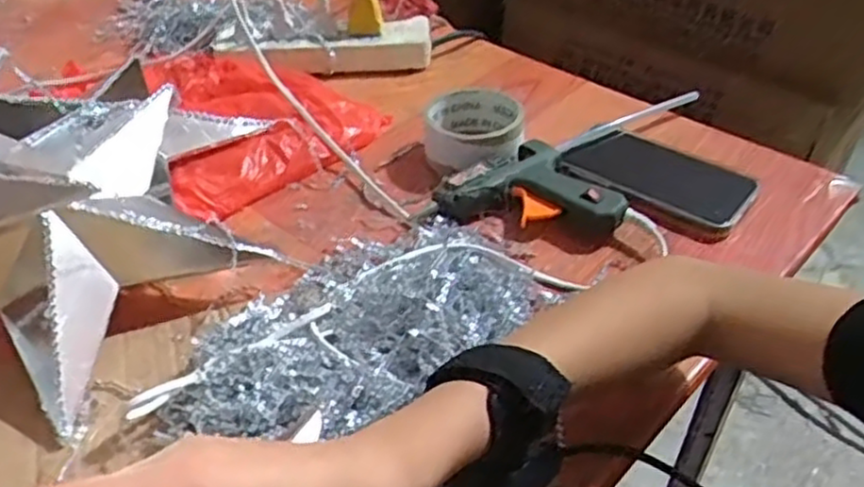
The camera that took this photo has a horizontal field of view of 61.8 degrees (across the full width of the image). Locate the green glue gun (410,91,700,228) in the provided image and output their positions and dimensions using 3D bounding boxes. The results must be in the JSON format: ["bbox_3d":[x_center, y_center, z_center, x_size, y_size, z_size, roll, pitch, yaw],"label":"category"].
[{"bbox_3d":[0.138,-0.064,0.584,0.281,0.026,0.110,-28,48,-28],"label":"green glue gun"}]

